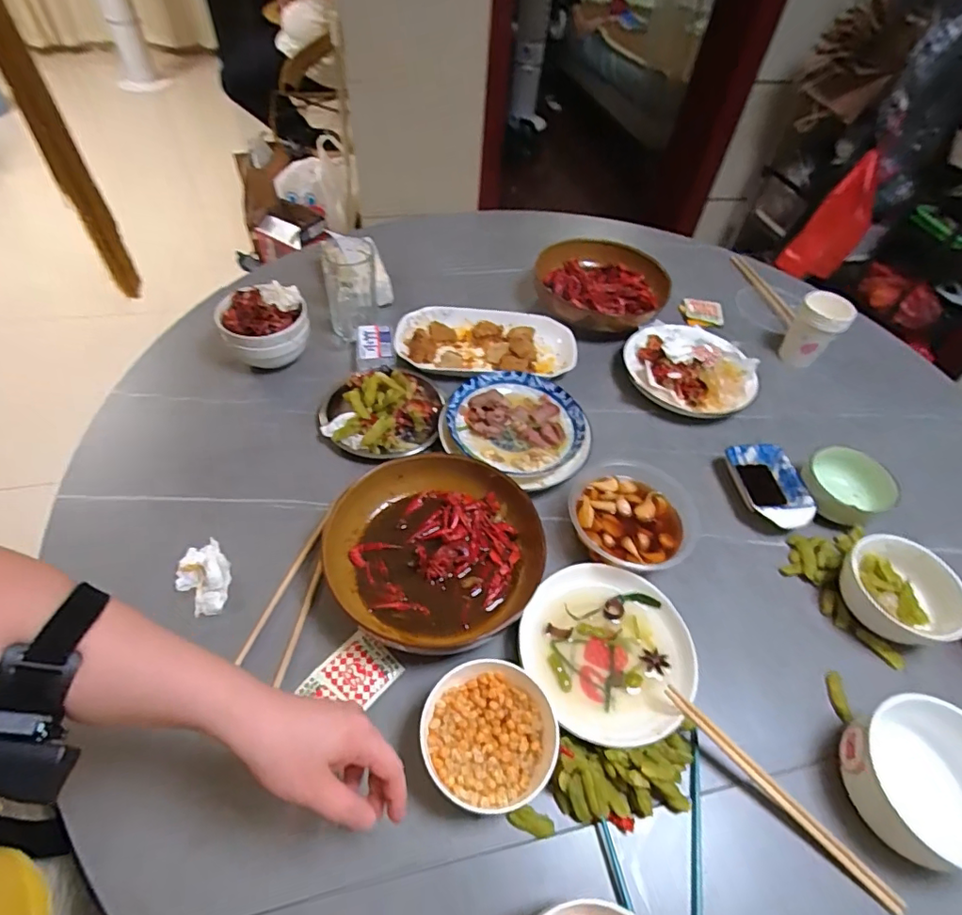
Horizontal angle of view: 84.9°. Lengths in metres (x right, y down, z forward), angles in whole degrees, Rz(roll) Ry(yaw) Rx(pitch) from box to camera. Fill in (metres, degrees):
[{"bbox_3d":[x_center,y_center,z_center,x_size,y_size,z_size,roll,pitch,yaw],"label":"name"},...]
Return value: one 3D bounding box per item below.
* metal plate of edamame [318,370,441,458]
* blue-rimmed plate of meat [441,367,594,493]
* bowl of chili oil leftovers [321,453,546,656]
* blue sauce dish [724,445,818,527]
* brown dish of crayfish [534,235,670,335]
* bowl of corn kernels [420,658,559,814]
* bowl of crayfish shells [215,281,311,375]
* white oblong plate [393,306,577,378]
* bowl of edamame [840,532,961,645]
[{"bbox_3d":[-0.136,-0.074,0.722,0.165,0.062,0.158,-4,54,-9],"label":"metal plate of edamame"},{"bbox_3d":[0.053,-0.048,0.707,0.187,0.028,0.178,3,53,-4],"label":"blue-rimmed plate of meat"},{"bbox_3d":[-0.050,0.099,0.576,0.230,0.046,0.213,3,53,-4],"label":"bowl of chili oil leftovers"},{"bbox_3d":[0.380,0.040,0.689,0.078,0.029,0.125,-1,53,-6],"label":"blue sauce dish"},{"bbox_3d":[0.208,-0.291,0.912,0.220,0.065,0.225,9,53,1],"label":"brown dish of crayfish"},{"bbox_3d":[0.008,0.248,0.468,0.115,0.053,0.112,3,53,-4],"label":"bowl of corn kernels"},{"bbox_3d":[-0.310,-0.185,0.761,0.120,0.098,0.110,-16,56,-17],"label":"bowl of crayfish shells"},{"bbox_3d":[0.006,-0.181,0.828,0.273,0.036,0.154,5,53,-2],"label":"white oblong plate"},{"bbox_3d":[0.472,0.148,0.592,0.110,0.059,0.114,3,53,-4],"label":"bowl of edamame"}]

